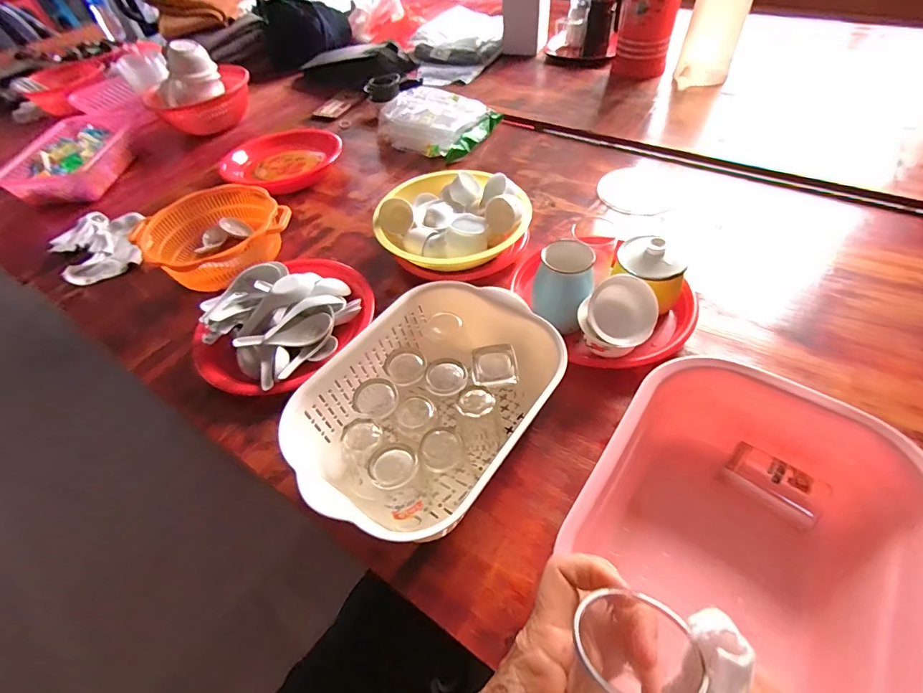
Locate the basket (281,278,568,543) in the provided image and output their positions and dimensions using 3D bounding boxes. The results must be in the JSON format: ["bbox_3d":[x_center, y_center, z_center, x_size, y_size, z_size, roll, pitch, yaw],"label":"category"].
[{"bbox_3d":[-0.031,0.068,0.486,0.217,0.104,0.292,28,59,26],"label":"basket"}]

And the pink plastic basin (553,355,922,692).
[{"bbox_3d":[0.231,0.164,0.368,0.234,0.112,0.294,27,59,25],"label":"pink plastic basin"}]

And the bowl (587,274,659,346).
[{"bbox_3d":[0.191,-0.040,0.514,0.075,0.044,0.080,-21,83,7],"label":"bowl"}]

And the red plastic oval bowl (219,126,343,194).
[{"bbox_3d":[-0.392,-0.446,0.969,0.263,0.035,0.294,27,59,25],"label":"red plastic oval bowl"}]

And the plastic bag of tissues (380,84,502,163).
[{"bbox_3d":[-0.057,-0.518,0.972,0.227,0.061,0.197,21,57,22],"label":"plastic bag of tissues"}]

